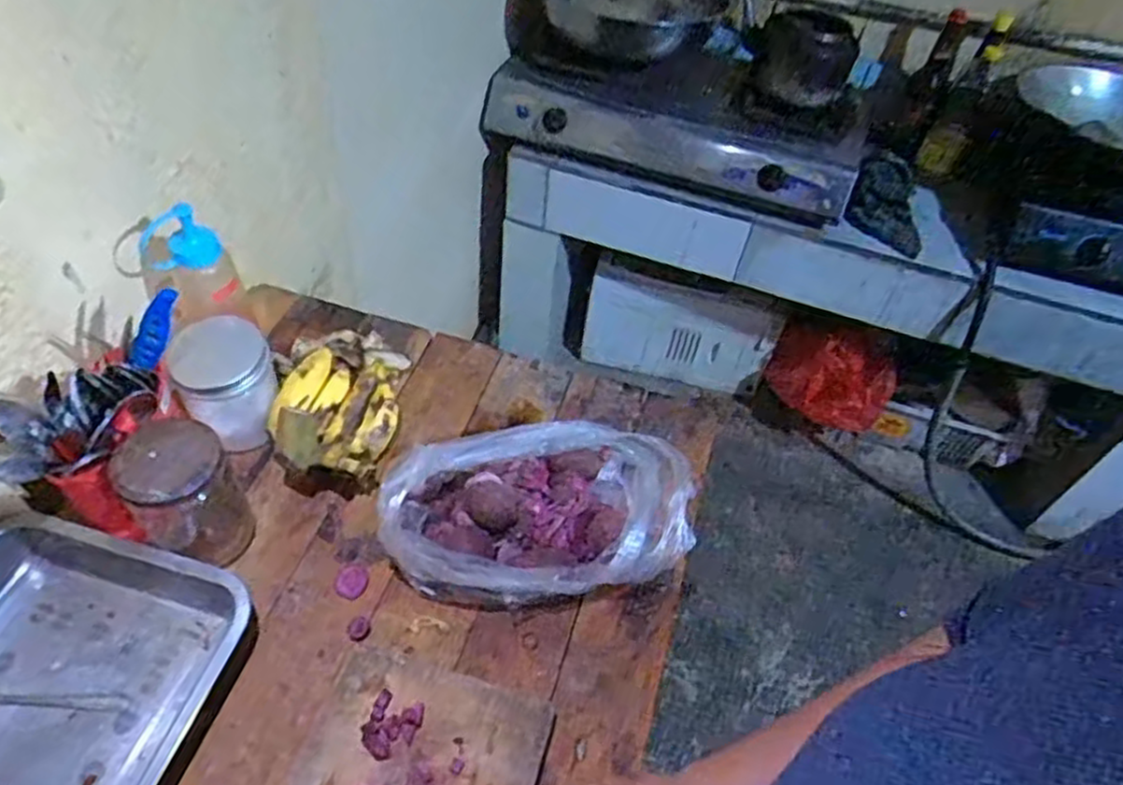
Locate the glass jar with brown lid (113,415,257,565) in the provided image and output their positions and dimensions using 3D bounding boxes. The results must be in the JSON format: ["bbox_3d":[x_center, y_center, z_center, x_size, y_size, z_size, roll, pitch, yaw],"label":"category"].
[{"bbox_3d":[-0.318,0.097,0.640,0.077,0.131,0.087,-32,59,-29],"label":"glass jar with brown lid"}]

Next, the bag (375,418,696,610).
[{"bbox_3d":[-0.016,0.107,0.698,0.288,0.083,0.167,-6,50,-12],"label":"bag"}]

